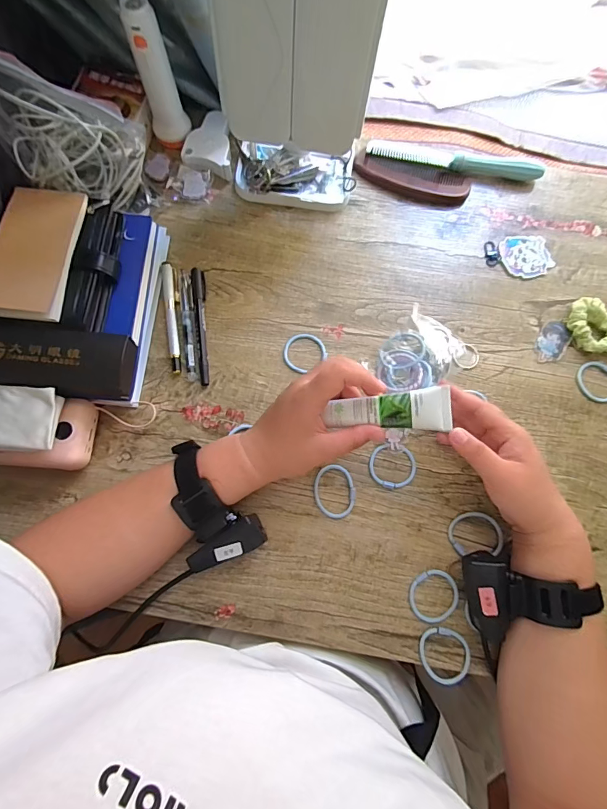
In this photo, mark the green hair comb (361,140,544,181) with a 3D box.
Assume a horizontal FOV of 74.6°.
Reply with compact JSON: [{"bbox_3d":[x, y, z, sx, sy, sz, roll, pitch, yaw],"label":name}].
[{"bbox_3d":[0.190,-0.307,0.504,0.217,0.019,0.026,9,76,0],"label":"green hair comb"}]

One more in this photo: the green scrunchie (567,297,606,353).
[{"bbox_3d":[0.330,-0.087,0.455,0.048,0.021,0.070,-32,79,-9],"label":"green scrunchie"}]

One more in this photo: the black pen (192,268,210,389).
[{"bbox_3d":[-0.113,-0.089,0.445,0.014,0.008,0.139,-7,77,-4],"label":"black pen"}]

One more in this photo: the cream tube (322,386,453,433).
[{"bbox_3d":[0.073,0.005,0.346,0.102,0.012,0.034,-2,76,10],"label":"cream tube"}]

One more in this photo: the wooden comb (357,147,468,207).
[{"bbox_3d":[0.136,-0.284,0.505,0.143,0.005,0.047,16,76,2],"label":"wooden comb"}]

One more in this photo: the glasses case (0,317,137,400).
[{"bbox_3d":[-0.240,-0.044,0.378,0.161,0.041,0.062,7,76,0],"label":"glasses case"}]

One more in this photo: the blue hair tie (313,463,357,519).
[{"bbox_3d":[0.032,0.090,0.408,0.042,0.004,0.051,-15,77,-5],"label":"blue hair tie"}]

